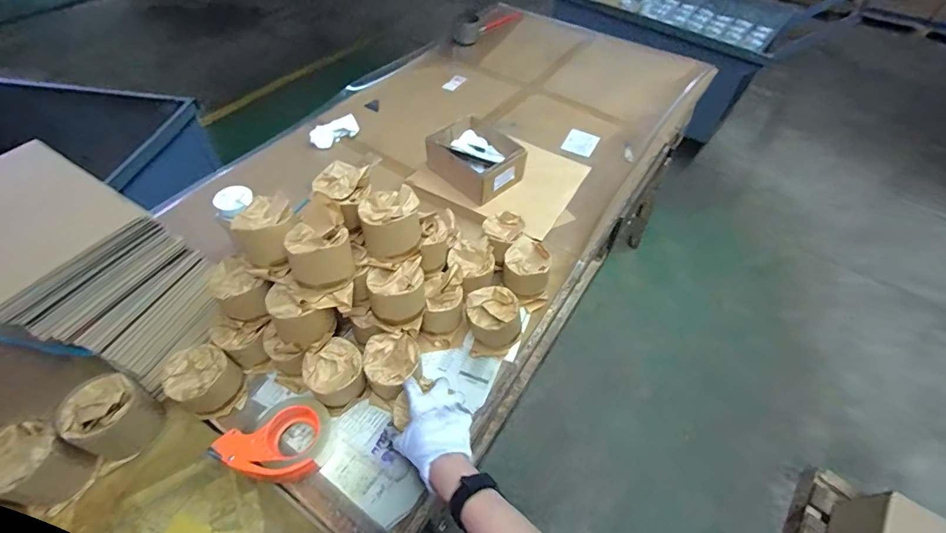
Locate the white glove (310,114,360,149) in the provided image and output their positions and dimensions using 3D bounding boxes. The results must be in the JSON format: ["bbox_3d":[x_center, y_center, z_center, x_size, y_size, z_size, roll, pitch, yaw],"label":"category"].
[{"bbox_3d":[-0.392,-0.380,1.183,0.140,0.036,0.065,-24,57,-20],"label":"white glove"}]

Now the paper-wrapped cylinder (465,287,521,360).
[{"bbox_3d":[0.041,0.100,0.788,0.102,0.109,0.106,0,53,-2],"label":"paper-wrapped cylinder"}]

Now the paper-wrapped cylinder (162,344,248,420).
[{"bbox_3d":[-0.450,0.195,0.706,0.095,0.085,0.098,-18,55,-16],"label":"paper-wrapped cylinder"}]

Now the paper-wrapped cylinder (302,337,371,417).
[{"bbox_3d":[-0.228,0.189,0.712,0.088,0.100,0.085,1,52,-2],"label":"paper-wrapped cylinder"}]

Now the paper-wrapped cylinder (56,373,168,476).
[{"bbox_3d":[-0.575,0.238,0.656,0.103,0.105,0.115,26,56,16],"label":"paper-wrapped cylinder"}]

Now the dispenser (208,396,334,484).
[{"bbox_3d":[-0.309,0.271,0.670,0.146,0.063,0.128,12,53,7],"label":"dispenser"}]

